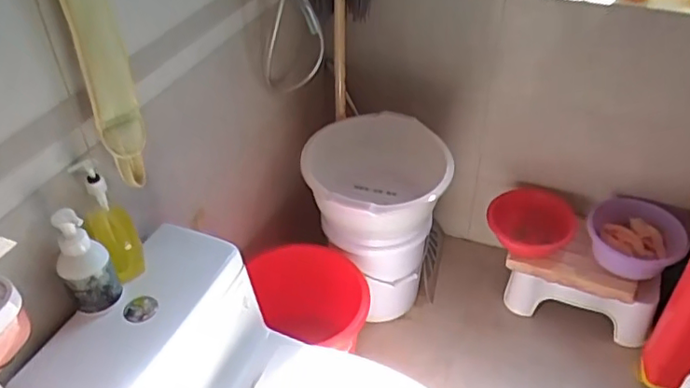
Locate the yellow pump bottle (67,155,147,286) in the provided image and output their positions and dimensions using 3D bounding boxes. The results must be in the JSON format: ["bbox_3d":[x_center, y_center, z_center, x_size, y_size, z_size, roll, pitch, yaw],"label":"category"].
[{"bbox_3d":[-0.407,0.046,1.040,0.081,0.228,0.063,-30,47,-30],"label":"yellow pump bottle"}]

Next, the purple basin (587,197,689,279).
[{"bbox_3d":[0.859,0.116,1.754,0.270,0.117,0.290,24,46,27],"label":"purple basin"}]

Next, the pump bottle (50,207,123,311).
[{"bbox_3d":[-0.427,0.112,0.990,0.080,0.192,0.065,-32,48,-32],"label":"pump bottle"}]

